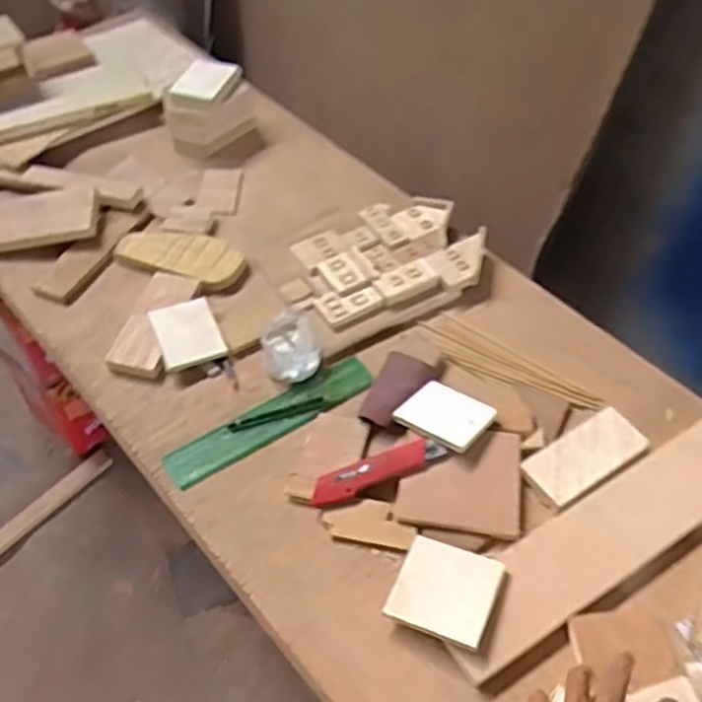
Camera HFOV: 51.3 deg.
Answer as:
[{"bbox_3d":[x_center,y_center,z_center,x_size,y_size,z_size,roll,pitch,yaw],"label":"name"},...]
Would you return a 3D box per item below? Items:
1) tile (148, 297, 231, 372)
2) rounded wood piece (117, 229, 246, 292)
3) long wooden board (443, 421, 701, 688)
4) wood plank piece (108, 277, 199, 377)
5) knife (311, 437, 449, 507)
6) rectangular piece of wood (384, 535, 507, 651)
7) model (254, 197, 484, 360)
[{"bbox_3d":[-0.198,-0.021,0.887,0.075,0.014,0.091,-17,52,-15],"label":"tile"},{"bbox_3d":[-0.224,-0.131,0.974,0.169,0.014,0.085,20,52,15],"label":"rounded wood piece"},{"bbox_3d":[0.257,0.181,0.727,0.394,0.017,0.085,-25,54,-21],"label":"long wooden board"},{"bbox_3d":[-0.242,-0.035,0.896,0.065,0.012,0.153,11,50,8],"label":"wood plank piece"},{"bbox_3d":[0.027,0.126,0.771,0.145,0.022,0.033,-18,52,-16],"label":"knife"},{"bbox_3d":[0.088,0.223,0.684,0.090,0.010,0.085,15,54,22],"label":"rectangular piece of wood"},{"bbox_3d":[0.032,-0.122,0.962,0.269,0.035,0.208,-24,54,-20],"label":"model"}]

